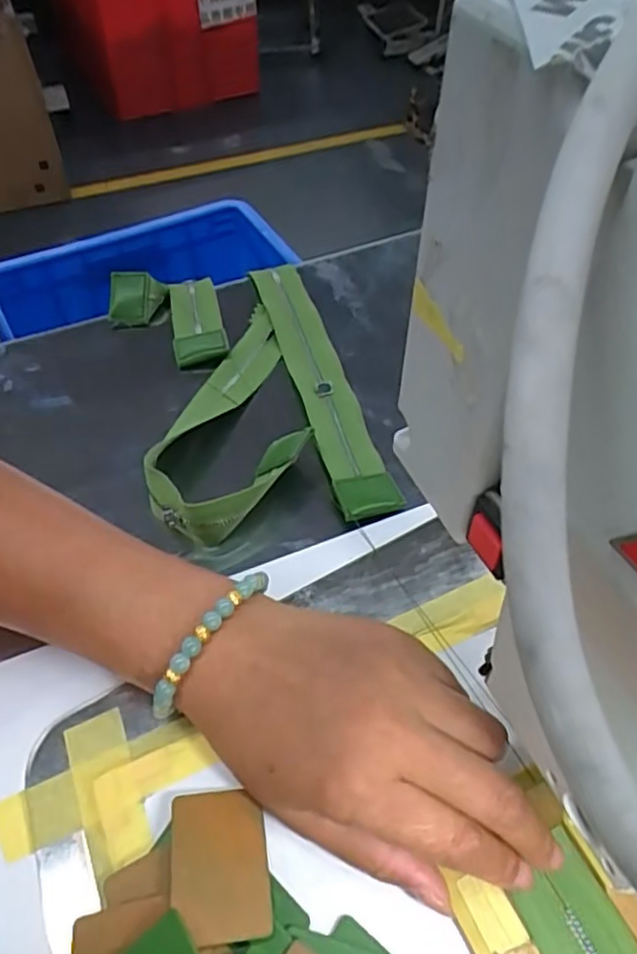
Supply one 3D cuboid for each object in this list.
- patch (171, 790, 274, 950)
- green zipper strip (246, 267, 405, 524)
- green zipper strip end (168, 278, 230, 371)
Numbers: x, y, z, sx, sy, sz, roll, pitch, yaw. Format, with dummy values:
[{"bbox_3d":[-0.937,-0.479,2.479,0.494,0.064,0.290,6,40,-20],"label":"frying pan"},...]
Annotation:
[{"bbox_3d":[-0.036,0.142,0.241,0.034,0.004,0.051,0,38,-13],"label":"patch"},{"bbox_3d":[-0.002,-0.068,0.408,0.035,0.007,0.227,-13,54,-9],"label":"green zipper strip"},{"bbox_3d":[-0.084,-0.111,0.439,0.034,0.012,0.090,-12,53,-8],"label":"green zipper strip end"}]

